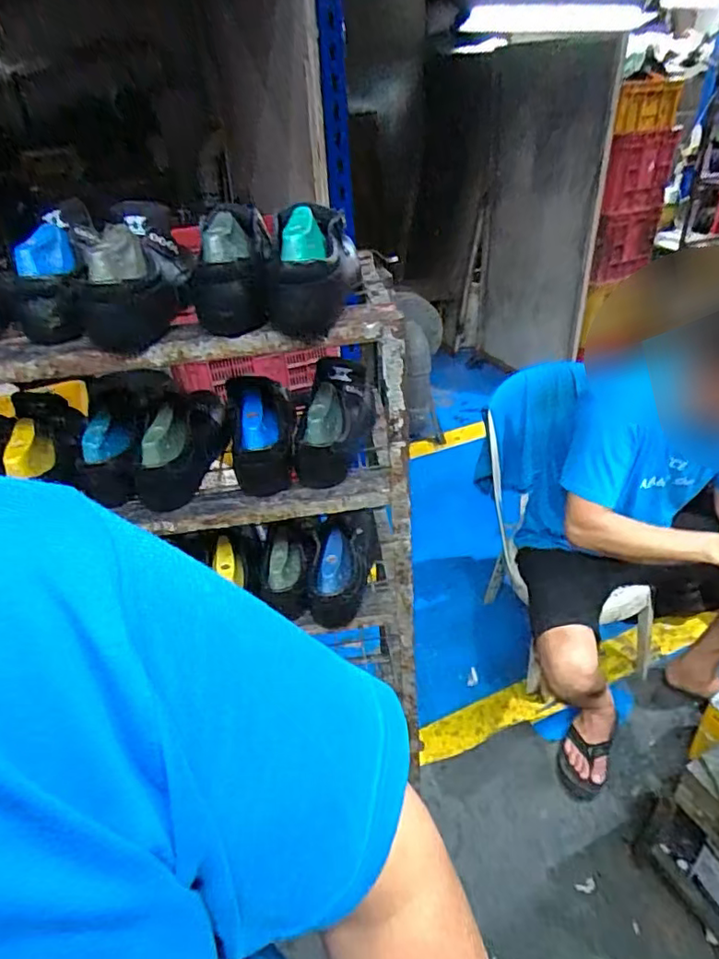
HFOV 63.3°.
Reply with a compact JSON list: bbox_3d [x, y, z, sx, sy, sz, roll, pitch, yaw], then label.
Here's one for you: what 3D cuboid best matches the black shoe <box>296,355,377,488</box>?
[{"bbox_3d":[-0.031,-0.090,0.847,0.073,0.106,0.209,2,35,8],"label":"black shoe"}]

